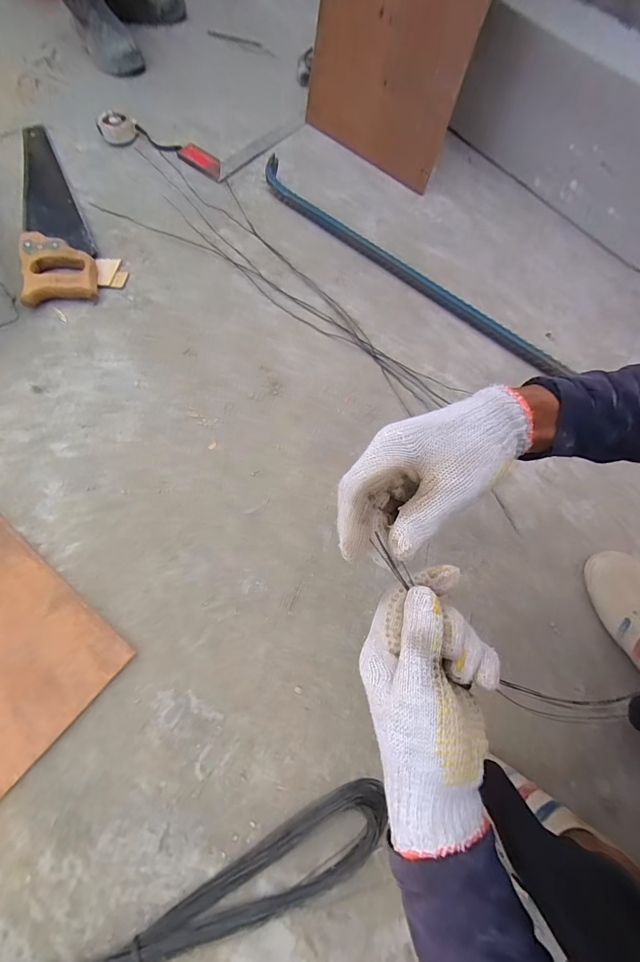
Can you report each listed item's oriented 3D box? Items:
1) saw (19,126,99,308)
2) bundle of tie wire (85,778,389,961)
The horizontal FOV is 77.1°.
[{"bbox_3d":[-0.520,-0.549,0.777,0.119,0.030,0.551,-17,69,-6],"label":"saw"},{"bbox_3d":[-0.128,0.433,0.387,0.441,0.027,0.071,-24,70,-9],"label":"bundle of tie wire"}]

